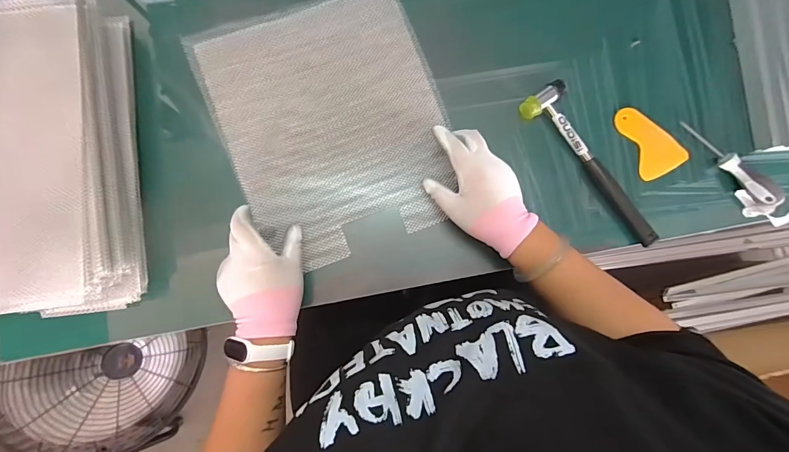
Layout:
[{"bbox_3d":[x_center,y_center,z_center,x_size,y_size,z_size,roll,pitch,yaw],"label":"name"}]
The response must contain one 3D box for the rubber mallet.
[{"bbox_3d":[0.260,-0.079,0.506,0.054,0.022,0.242,-37,86,-6],"label":"rubber mallet"}]

